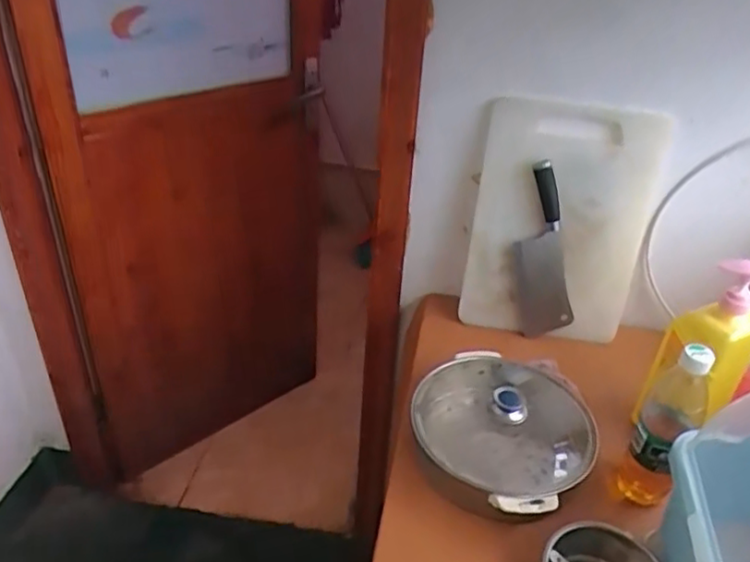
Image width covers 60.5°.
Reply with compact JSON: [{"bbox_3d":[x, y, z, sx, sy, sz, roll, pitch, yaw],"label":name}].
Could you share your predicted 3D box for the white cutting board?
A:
[{"bbox_3d":[0.289,-0.080,1.008,0.262,0.387,0.026,6,32,2],"label":"white cutting board"}]

